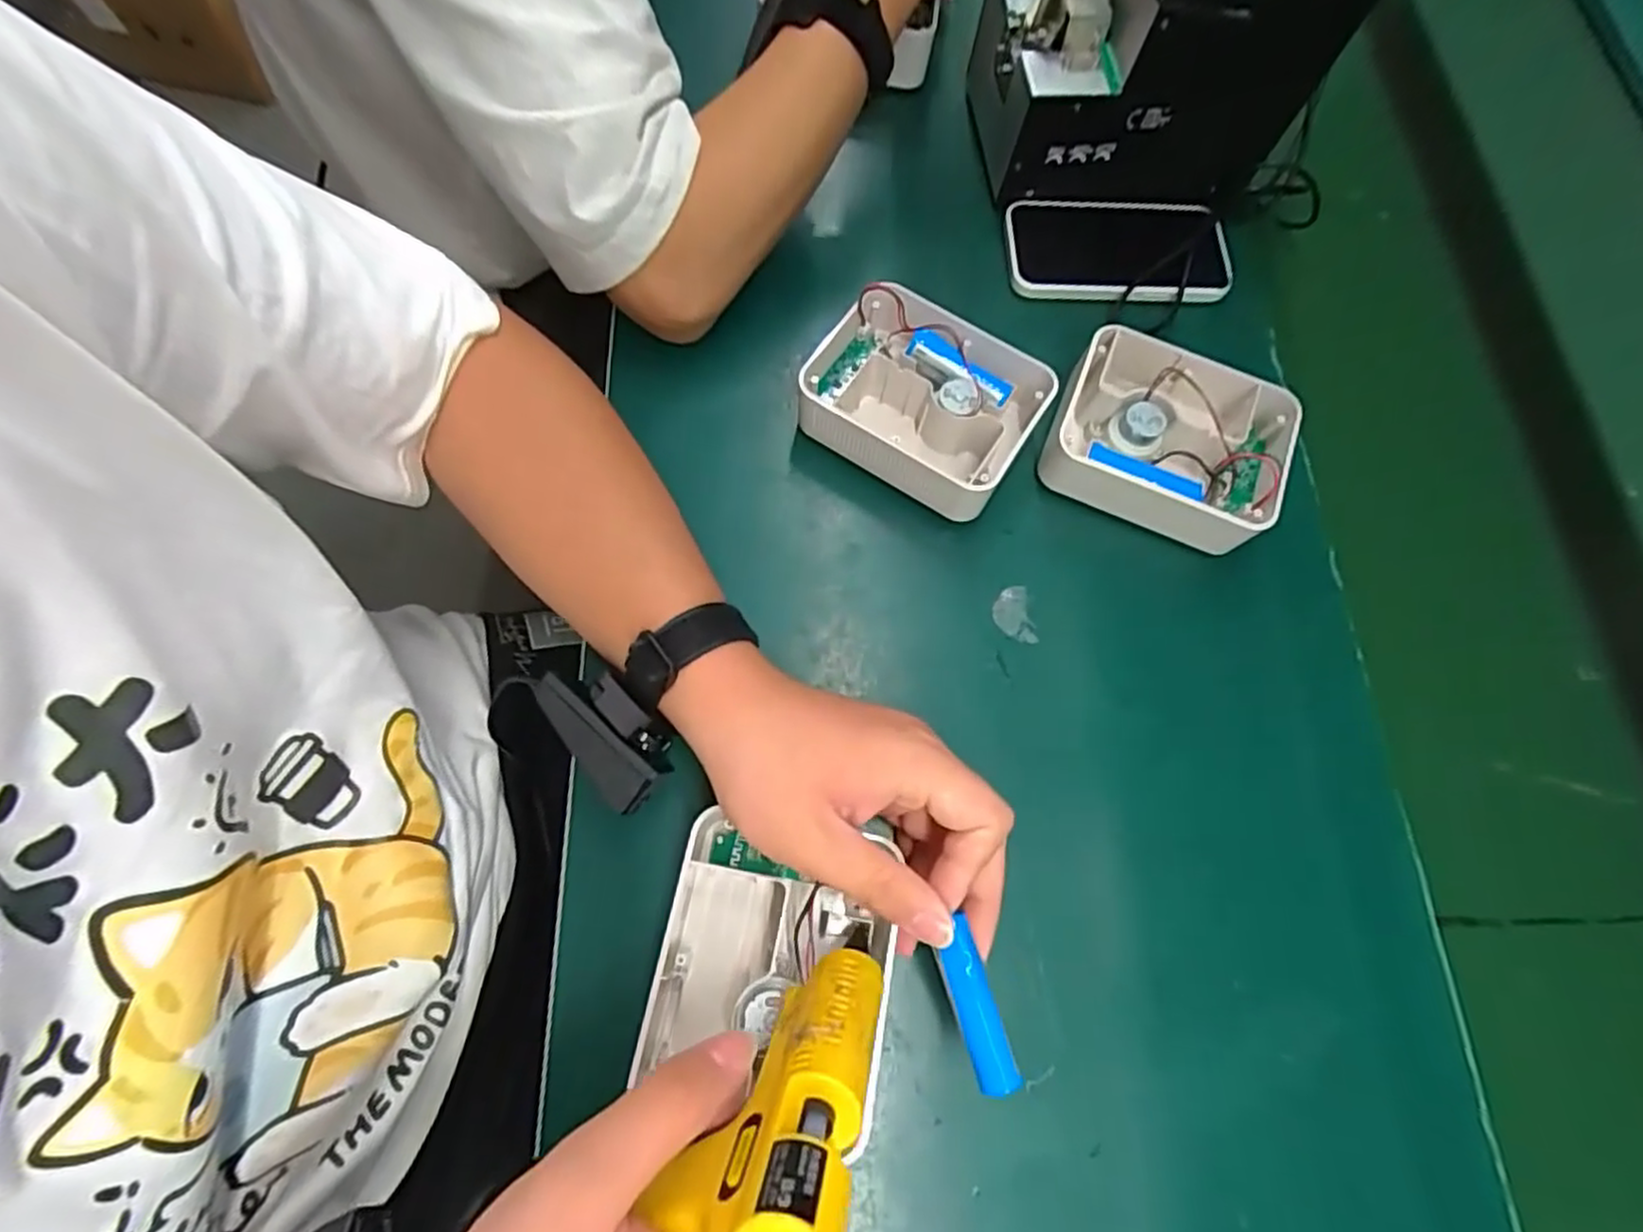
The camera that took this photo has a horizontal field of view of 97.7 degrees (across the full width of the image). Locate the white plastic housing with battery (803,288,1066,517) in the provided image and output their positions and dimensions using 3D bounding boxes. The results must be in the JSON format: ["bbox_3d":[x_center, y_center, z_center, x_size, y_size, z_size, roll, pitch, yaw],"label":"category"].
[{"bbox_3d":[0.057,-0.127,0.424,0.132,0.046,0.100,33,72,7],"label":"white plastic housing with battery"}]

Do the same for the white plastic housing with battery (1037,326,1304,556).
[{"bbox_3d":[0.202,-0.104,0.422,0.128,0.041,0.098,26,71,4],"label":"white plastic housing with battery"}]

